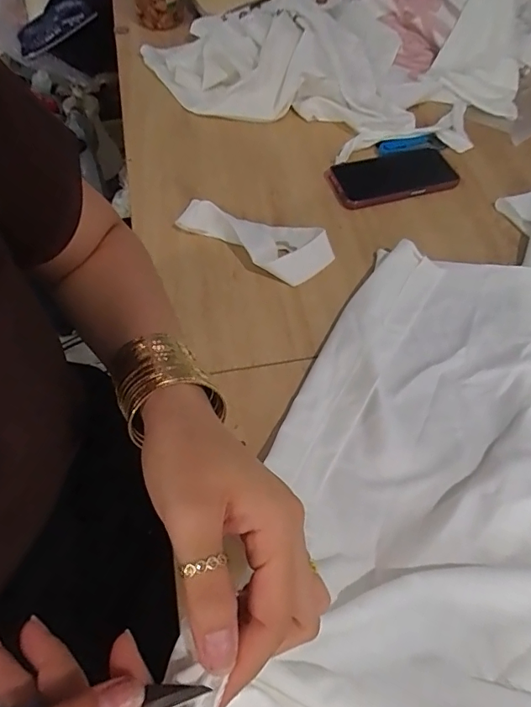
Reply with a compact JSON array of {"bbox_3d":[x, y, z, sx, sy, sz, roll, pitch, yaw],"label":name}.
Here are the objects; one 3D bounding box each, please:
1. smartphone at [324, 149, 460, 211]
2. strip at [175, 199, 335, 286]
[{"bbox_3d":[0.170,-0.239,0.652,0.170,0.014,0.089,-11,60,-8],"label":"smartphone"},{"bbox_3d":[-0.016,-0.139,0.574,0.186,0.031,0.070,22,61,12],"label":"strip"}]

